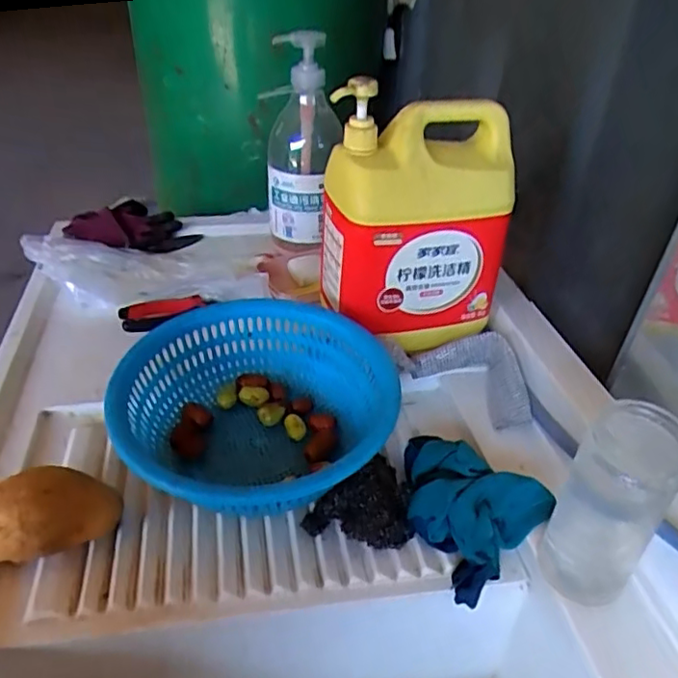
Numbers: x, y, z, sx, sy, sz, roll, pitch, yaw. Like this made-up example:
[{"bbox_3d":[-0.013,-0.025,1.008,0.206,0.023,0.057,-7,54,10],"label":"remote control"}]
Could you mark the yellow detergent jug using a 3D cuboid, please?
[{"bbox_3d":[0.084,-0.126,0.682,0.185,0.271,0.107,-7,37,-14],"label":"yellow detergent jug"}]

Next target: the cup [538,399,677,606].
[{"bbox_3d":[0.203,0.126,0.463,0.070,0.157,0.062,25,41,28],"label":"cup"}]

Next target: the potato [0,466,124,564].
[{"bbox_3d":[-0.239,0.145,0.500,0.105,0.065,0.067,-23,43,-32],"label":"potato"}]

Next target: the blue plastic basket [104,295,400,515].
[{"bbox_3d":[-0.077,0.073,0.585,0.252,0.093,0.255,-6,36,-12],"label":"blue plastic basket"}]

